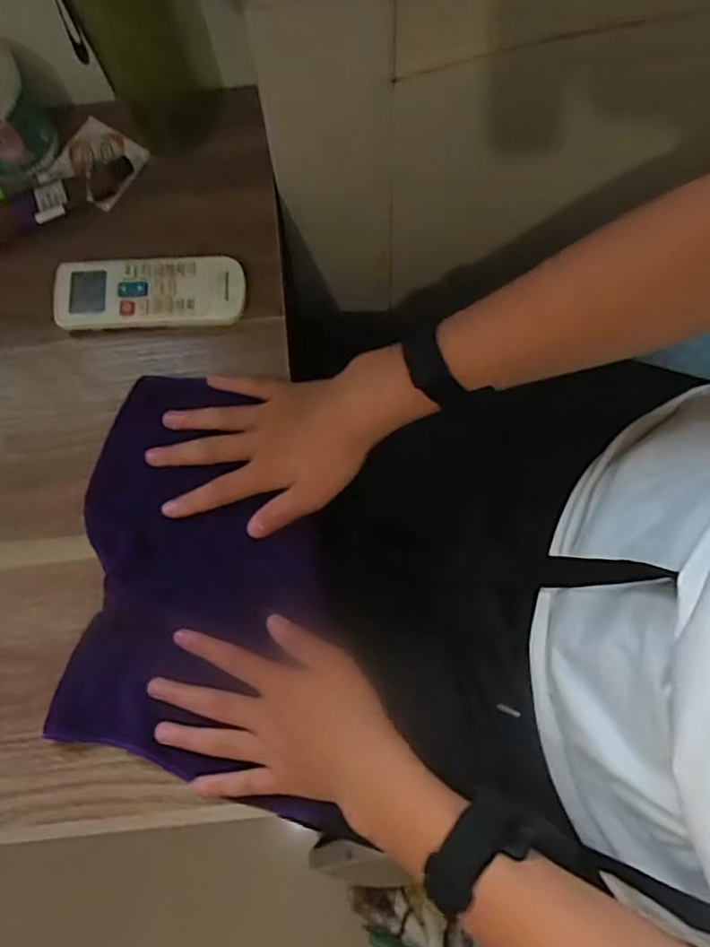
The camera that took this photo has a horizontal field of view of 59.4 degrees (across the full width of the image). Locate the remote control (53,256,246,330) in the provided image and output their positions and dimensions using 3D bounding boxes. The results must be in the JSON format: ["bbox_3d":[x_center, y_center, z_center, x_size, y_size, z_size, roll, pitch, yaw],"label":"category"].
[{"bbox_3d":[-0.166,-0.147,0.505,0.150,0.016,0.059,-1,79,1],"label":"remote control"}]

